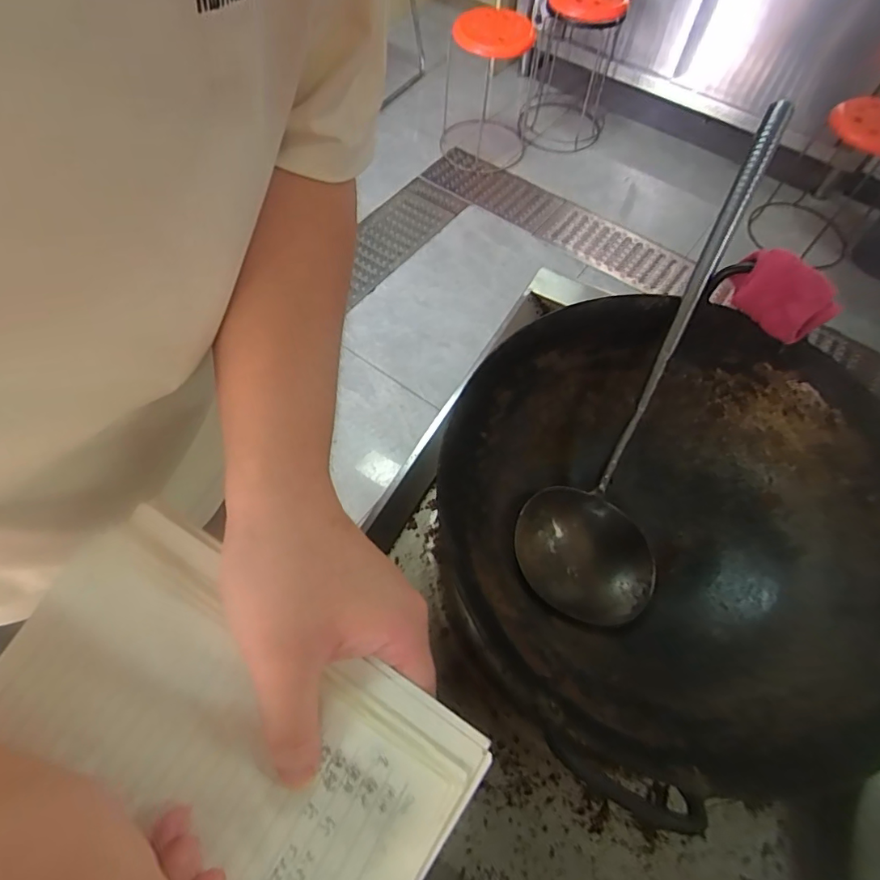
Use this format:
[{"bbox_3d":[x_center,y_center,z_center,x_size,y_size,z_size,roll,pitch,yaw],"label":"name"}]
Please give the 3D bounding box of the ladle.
[{"bbox_3d":[0.202,-0.074,0.449,0.132,0.064,0.485,22,88,10],"label":"ladle"}]

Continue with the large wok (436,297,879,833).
[{"bbox_3d":[0.208,0.064,0.449,0.391,0.123,0.388,-15,63,-9],"label":"large wok"}]

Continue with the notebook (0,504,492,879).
[{"bbox_3d":[-0.096,0.127,0.209,0.198,0.023,0.126,31,65,14],"label":"notebook"}]

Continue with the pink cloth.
[{"bbox_3d":[0.303,-0.131,0.442,0.039,0.061,0.083,-32,67,-17],"label":"pink cloth"}]

